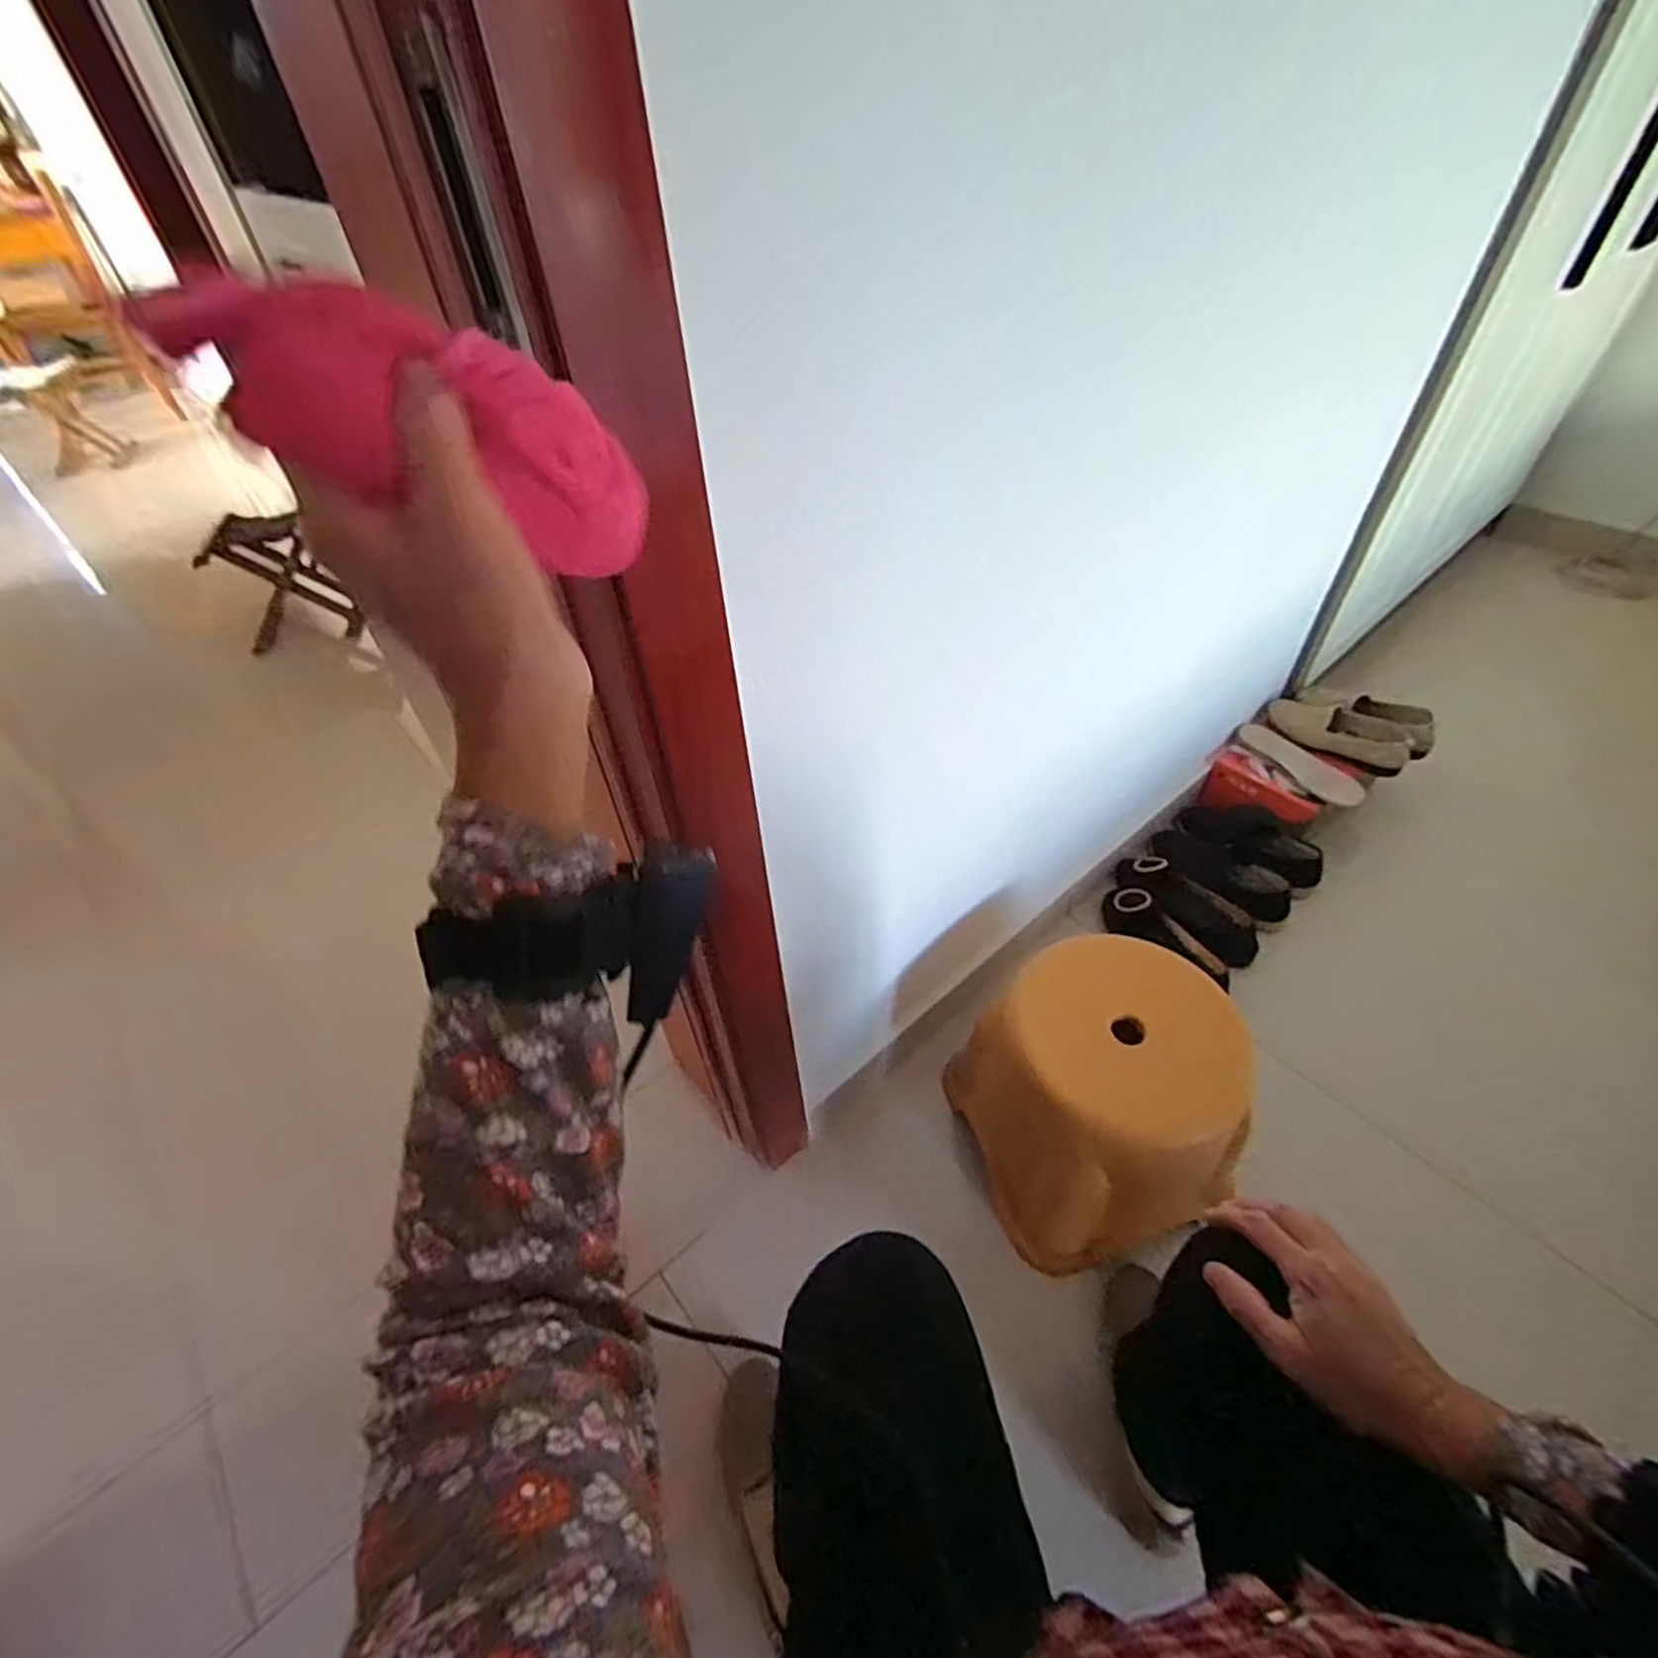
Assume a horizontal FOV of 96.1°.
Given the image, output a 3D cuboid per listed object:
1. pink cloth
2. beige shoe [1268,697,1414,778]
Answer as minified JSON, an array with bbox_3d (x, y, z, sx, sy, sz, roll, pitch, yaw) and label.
[{"bbox_3d":[-0.119,-0.128,0.241,0.146,0.056,0.036,5,31,-46],"label":"pink cloth"},{"bbox_3d":[0.918,-0.180,1.351,0.081,0.082,0.238,-33,53,-27],"label":"beige shoe"}]

